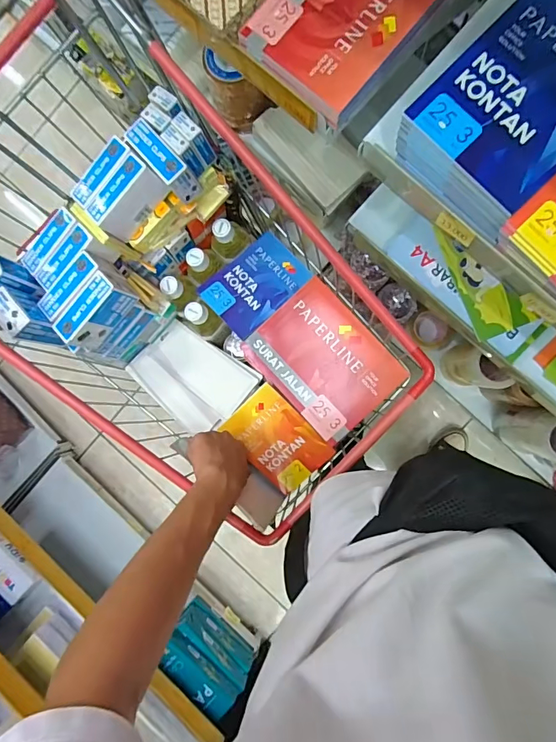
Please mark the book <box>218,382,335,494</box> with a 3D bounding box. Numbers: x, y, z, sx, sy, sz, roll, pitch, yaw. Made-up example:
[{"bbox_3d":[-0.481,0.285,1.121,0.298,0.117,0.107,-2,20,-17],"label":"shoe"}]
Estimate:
[{"bbox_3d":[-0.002,0.108,0.659,0.107,0.011,0.154,-44,100,10],"label":"book"}]

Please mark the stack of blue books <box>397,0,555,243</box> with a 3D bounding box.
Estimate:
[{"bbox_3d":[0.265,-0.290,0.471,0.159,0.054,0.219,43,93,4],"label":"stack of blue books"}]

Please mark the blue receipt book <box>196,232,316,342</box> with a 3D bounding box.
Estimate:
[{"bbox_3d":[-0.034,-0.138,0.676,0.151,0.009,0.115,-42,82,-10],"label":"blue receipt book"}]

